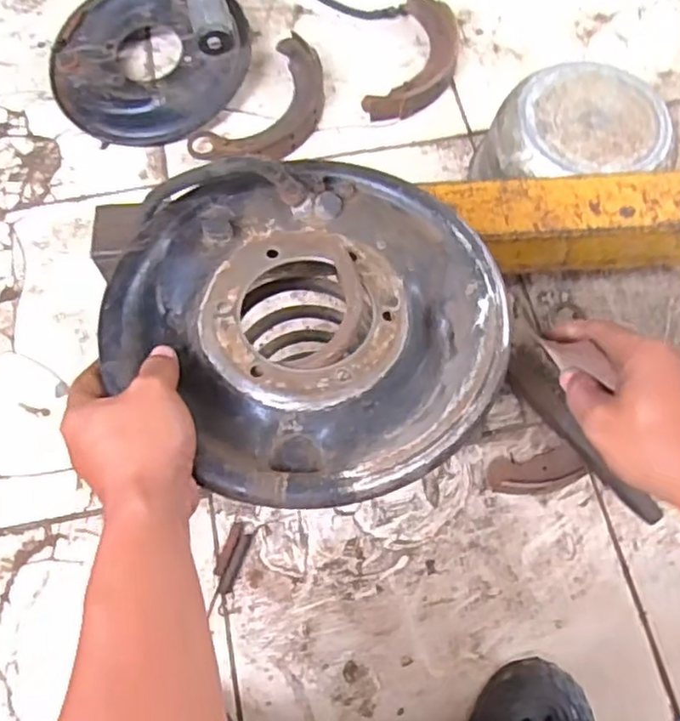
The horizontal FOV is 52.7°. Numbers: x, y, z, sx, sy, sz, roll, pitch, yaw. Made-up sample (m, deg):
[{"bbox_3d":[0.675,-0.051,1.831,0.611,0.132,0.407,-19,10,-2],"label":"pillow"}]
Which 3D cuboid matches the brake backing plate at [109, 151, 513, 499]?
[{"bbox_3d":[-0.023,-0.040,0.465,0.270,0.046,0.244,41,74,14],"label":"brake backing plate"}]

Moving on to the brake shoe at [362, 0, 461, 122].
[{"bbox_3d":[0.112,-0.416,0.948,0.100,0.034,0.222,18,70,7],"label":"brake shoe"}]

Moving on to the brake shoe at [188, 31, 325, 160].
[{"bbox_3d":[-0.091,-0.329,0.905,0.120,0.031,0.221,35,73,12],"label":"brake shoe"}]

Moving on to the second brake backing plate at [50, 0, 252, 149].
[{"bbox_3d":[-0.254,-0.409,0.907,0.256,0.083,0.239,0,69,0],"label":"second brake backing plate"}]

